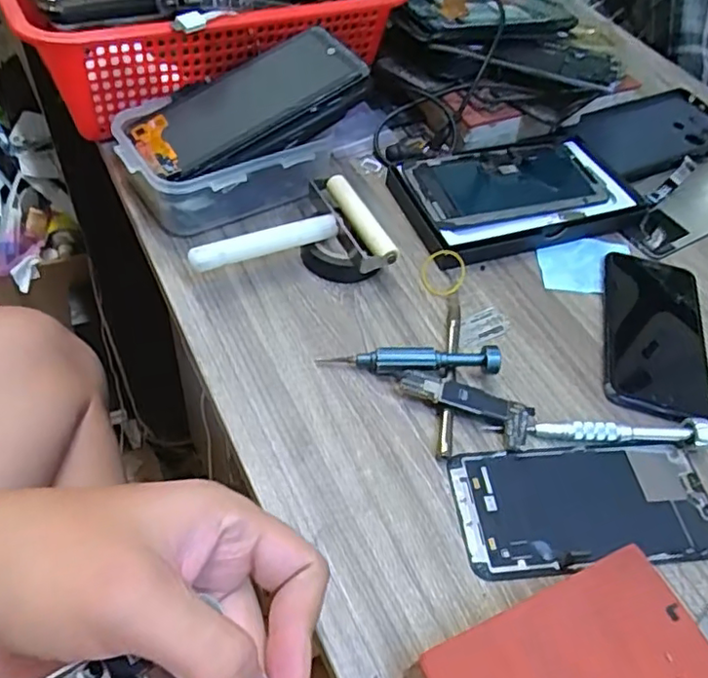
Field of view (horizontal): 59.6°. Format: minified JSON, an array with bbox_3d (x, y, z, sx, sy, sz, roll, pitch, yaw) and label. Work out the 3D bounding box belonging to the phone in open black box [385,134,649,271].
[{"bbox_3d":[0.124,-0.111,0.473,0.176,0.024,0.101,-15,55,-18],"label":"phone in open black box"}]

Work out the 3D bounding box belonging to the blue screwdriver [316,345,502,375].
[{"bbox_3d":[0.033,0.013,0.365,0.104,0.021,0.012,4,51,-4],"label":"blue screwdriver"}]

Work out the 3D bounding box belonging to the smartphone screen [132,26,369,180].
[{"bbox_3d":[-0.070,-0.158,0.413,0.152,0.010,0.069,-31,59,-6],"label":"smartphone screen"}]

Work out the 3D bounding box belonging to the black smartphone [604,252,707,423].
[{"bbox_3d":[0.201,-0.004,0.410,0.065,0.005,0.134,15,51,5],"label":"black smartphone"}]

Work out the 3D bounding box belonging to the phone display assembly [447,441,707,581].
[{"bbox_3d":[0.125,0.088,0.330,0.141,0.006,0.067,-3,52,-9],"label":"phone display assembly"}]

